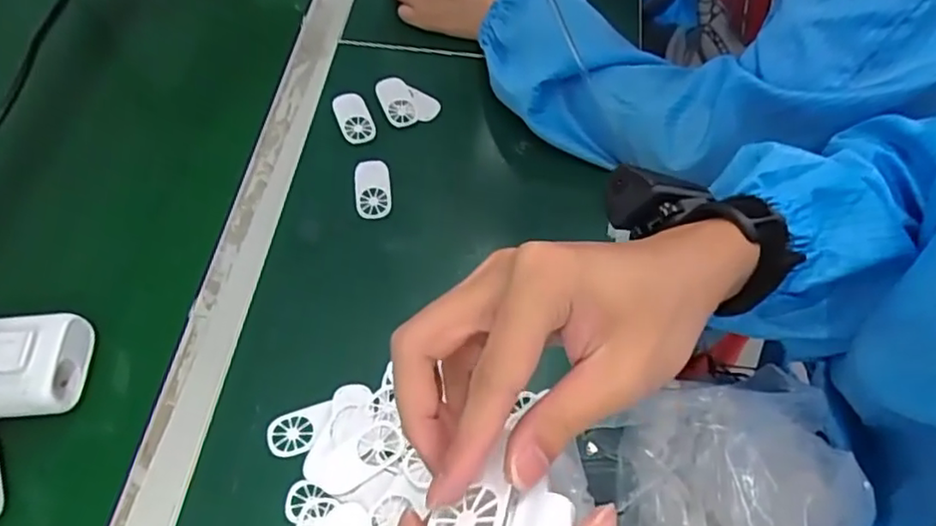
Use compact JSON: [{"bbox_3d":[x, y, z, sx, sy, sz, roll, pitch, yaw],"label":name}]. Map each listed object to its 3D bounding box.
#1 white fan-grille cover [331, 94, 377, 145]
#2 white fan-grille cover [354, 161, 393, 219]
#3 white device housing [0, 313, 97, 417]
[{"bbox_3d":[-0.105,-0.133,0.571,0.029,0.004,0.059,-17,61,-14],"label":"white fan-grille cover"},{"bbox_3d":[-0.081,-0.063,0.535,0.030,0.006,0.056,-4,58,-7],"label":"white fan-grille cover"},{"bbox_3d":[-0.310,0.067,0.422,0.087,0.035,0.065,-1,58,-5],"label":"white device housing"}]

